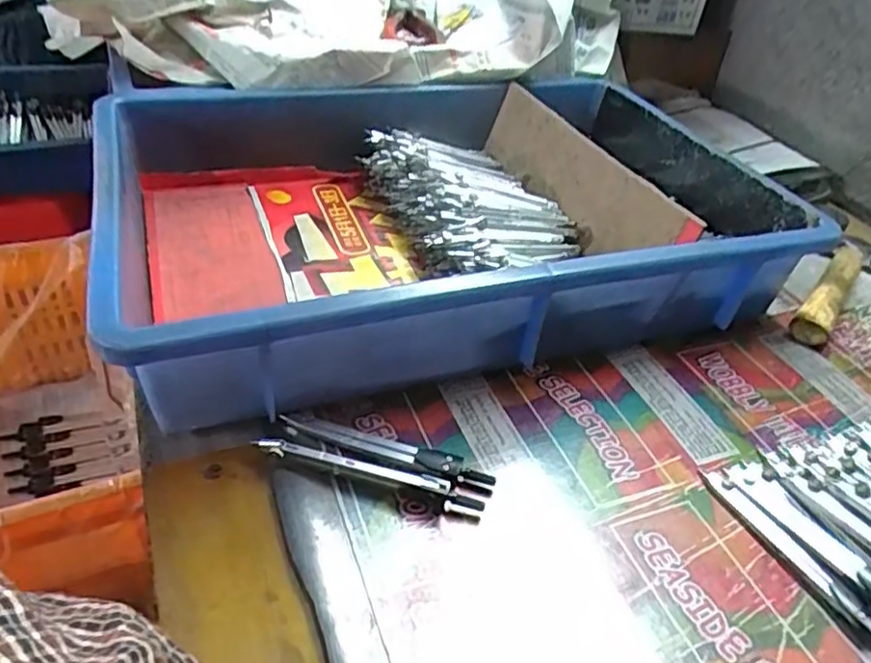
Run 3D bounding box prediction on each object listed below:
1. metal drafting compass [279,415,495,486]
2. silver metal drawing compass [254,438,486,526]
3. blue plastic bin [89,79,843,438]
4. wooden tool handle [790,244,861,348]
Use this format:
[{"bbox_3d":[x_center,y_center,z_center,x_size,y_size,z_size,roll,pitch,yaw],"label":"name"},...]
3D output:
[{"bbox_3d":[-0.025,0.061,0.337,0.112,0.007,0.013,13,40,8],"label":"metal drafting compass"},{"bbox_3d":[-0.031,0.069,0.320,0.110,0.014,0.011,13,40,9],"label":"silver metal drawing compass"},{"bbox_3d":[0.004,-0.087,0.469,0.413,0.084,0.301,-10,42,-19],"label":"blue plastic bin"},{"bbox_3d":[0.293,-0.030,0.485,0.022,0.018,0.134,30,45,27],"label":"wooden tool handle"}]

